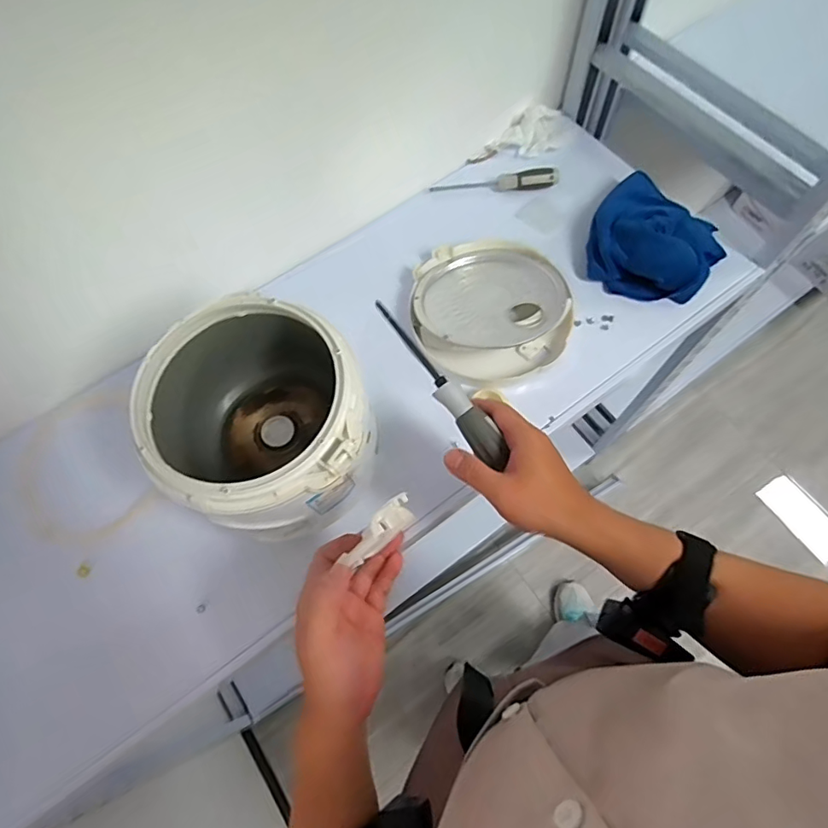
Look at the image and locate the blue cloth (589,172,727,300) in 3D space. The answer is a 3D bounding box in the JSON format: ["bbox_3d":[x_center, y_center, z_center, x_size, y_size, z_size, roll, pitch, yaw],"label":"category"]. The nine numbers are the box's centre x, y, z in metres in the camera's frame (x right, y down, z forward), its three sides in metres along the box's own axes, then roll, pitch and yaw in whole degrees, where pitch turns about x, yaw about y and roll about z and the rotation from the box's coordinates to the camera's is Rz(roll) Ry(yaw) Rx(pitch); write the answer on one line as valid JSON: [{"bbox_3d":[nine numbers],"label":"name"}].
[{"bbox_3d":[0.322,-0.237,0.690,0.167,0.058,0.171,27,71,13],"label":"blue cloth"}]

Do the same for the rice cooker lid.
[{"bbox_3d":[0.094,-0.146,0.667,0.193,0.057,0.204,-1,67,2],"label":"rice cooker lid"}]

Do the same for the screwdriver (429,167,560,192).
[{"bbox_3d":[0.120,-0.346,0.779,0.184,0.029,0.029,2,67,18],"label":"screwdriver"}]

